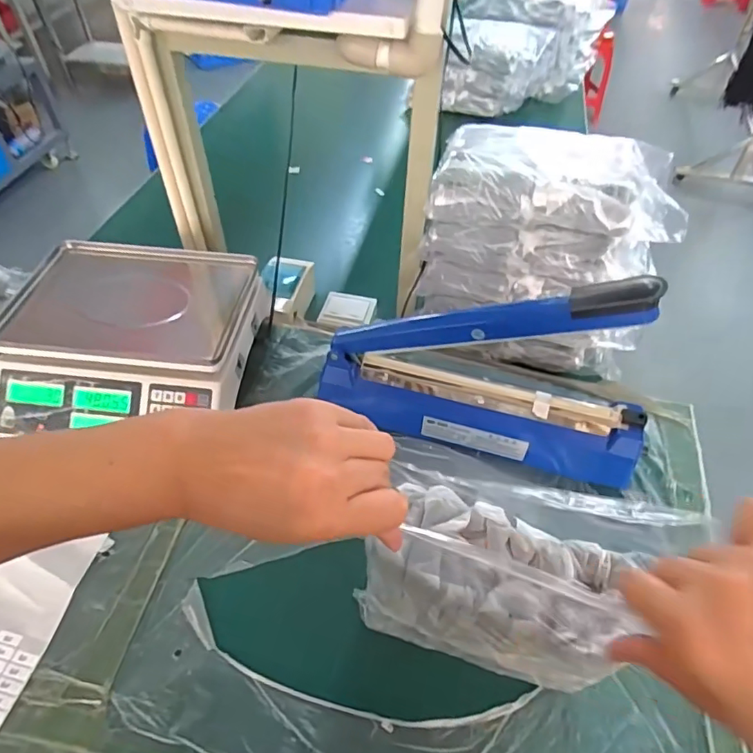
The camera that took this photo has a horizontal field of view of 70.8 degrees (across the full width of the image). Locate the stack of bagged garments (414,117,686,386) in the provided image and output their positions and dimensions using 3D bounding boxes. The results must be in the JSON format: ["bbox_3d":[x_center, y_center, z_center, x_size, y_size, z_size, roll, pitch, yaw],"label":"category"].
[{"bbox_3d":[0.239,-0.200,0.796,0.319,0.268,0.238,17,52,14],"label":"stack of bagged garments"}]

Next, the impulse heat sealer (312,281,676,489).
[{"bbox_3d":[0.124,-0.013,0.600,0.385,0.254,0.077,11,51,9],"label":"impulse heat sealer"}]

